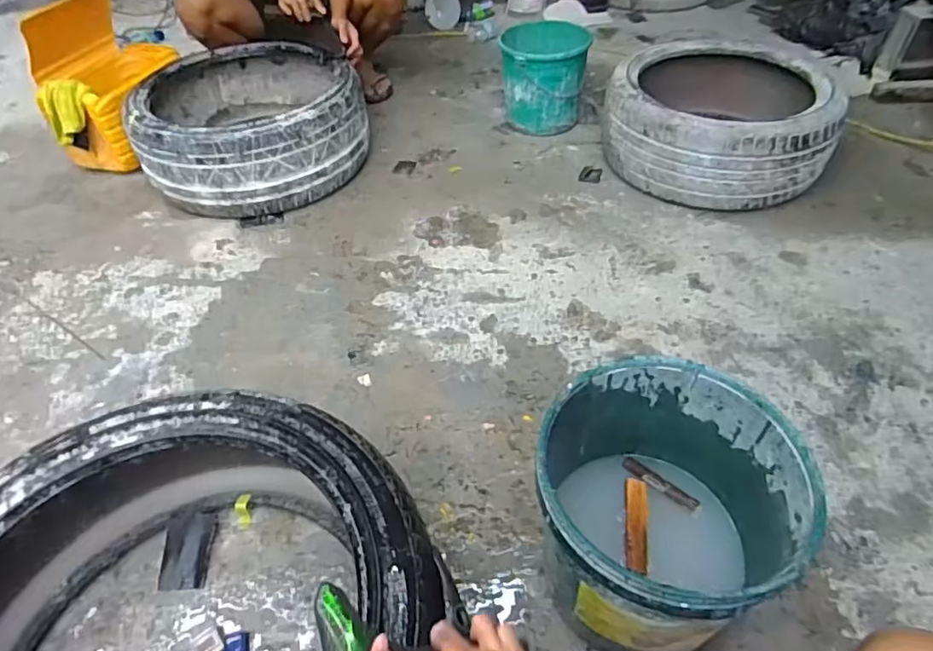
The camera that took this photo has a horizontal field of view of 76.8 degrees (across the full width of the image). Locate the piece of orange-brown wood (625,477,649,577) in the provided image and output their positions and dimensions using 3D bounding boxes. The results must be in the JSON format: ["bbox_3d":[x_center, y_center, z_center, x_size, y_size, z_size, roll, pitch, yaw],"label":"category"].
[{"bbox_3d":[0.241,0.282,0.835,0.032,0.014,0.134,5,47,9],"label":"piece of orange-brown wood"}]

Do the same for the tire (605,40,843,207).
[{"bbox_3d":[0.669,-0.556,1.616,0.524,0.236,0.545,-2,46,2],"label":"tire"}]

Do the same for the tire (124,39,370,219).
[{"bbox_3d":[-0.638,-0.603,1.750,0.621,0.252,0.659,-21,49,-16],"label":"tire"}]

